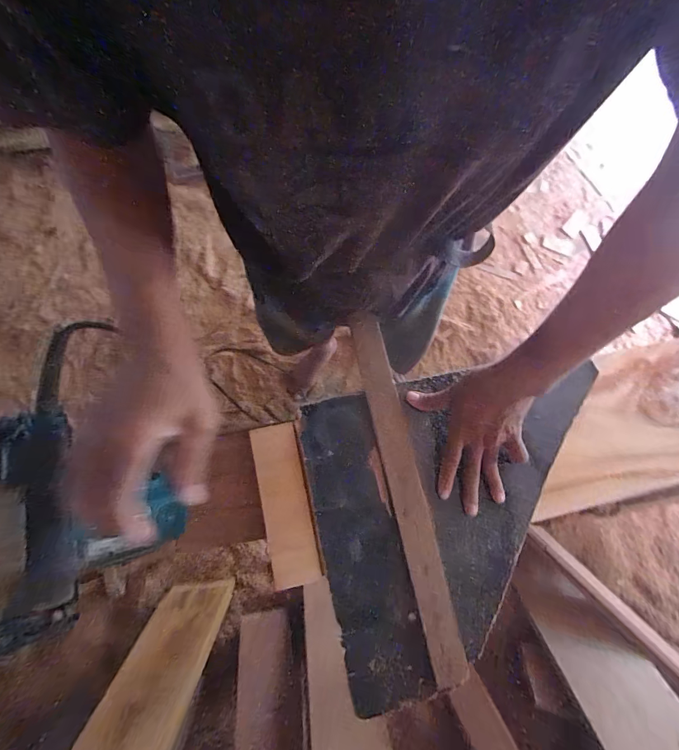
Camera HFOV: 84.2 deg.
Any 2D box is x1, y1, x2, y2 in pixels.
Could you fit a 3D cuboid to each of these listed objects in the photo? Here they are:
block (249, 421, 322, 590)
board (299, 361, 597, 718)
[{"bbox_3d":[-0.068,0.154,0.458,0.056,0.011,0.184,-12,78,-4],"label":"block"},{"bbox_3d":[0.165,0.164,0.465,0.381,0.023,0.334,-11,78,-4],"label":"board"}]

